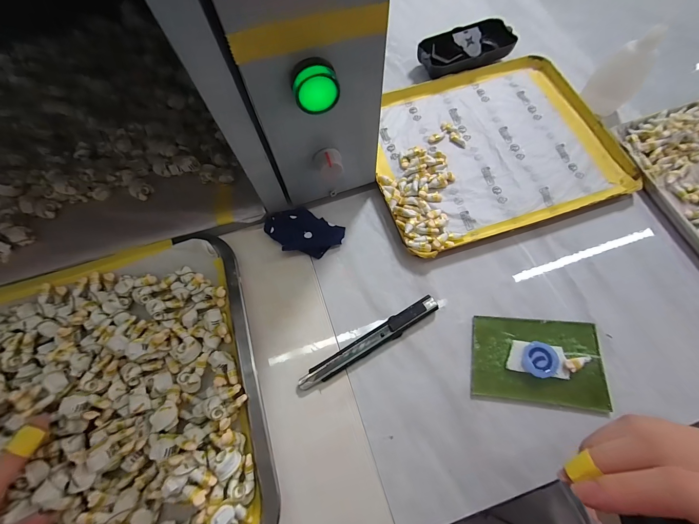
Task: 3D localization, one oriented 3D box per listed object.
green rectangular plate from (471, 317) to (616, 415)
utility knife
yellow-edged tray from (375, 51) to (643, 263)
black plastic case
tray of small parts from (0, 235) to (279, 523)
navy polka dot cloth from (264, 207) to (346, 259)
[{"bbox_3d":[0.155,0.080,0.246,0.103,0.010,0.067,6,72,5],"label":"green rectangular plate"},{"bbox_3d":[0.017,0.068,0.255,0.132,0.012,0.015,-31,71,-9],"label":"utility knife"},{"bbox_3d":[0.140,-0.124,0.318,0.236,0.026,0.200,-17,73,-7],"label":"yellow-edged tray"},{"bbox_3d":[0.138,-0.255,0.363,0.112,0.024,0.052,-20,73,-8],"label":"black plastic case"},{"bbox_3d":[-0.235,0.130,0.226,0.339,0.035,0.260,-17,73,-7],"label":"tray of small parts"},{"bbox_3d":[-0.045,-0.029,0.296,0.074,0.009,0.043,25,73,7],"label":"navy polka dot cloth"}]

